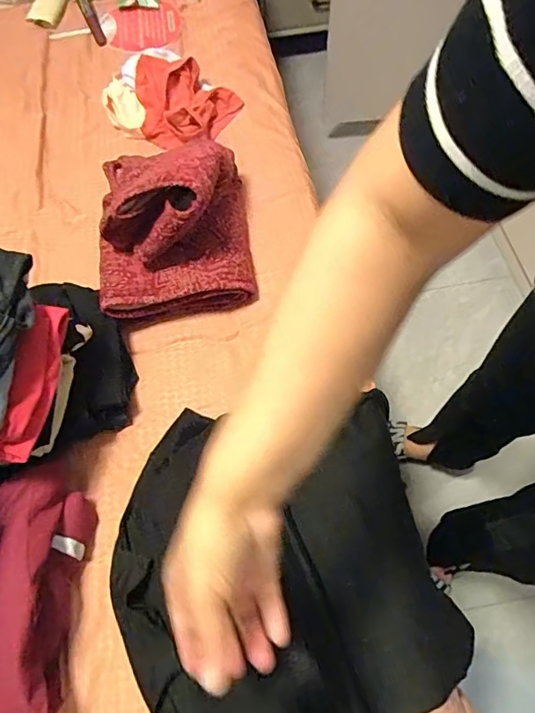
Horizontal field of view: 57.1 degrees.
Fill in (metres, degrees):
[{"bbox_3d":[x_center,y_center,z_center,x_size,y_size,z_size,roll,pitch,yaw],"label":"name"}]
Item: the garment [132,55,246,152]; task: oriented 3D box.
[{"bbox_3d":[-0.165,-0.545,1.028,0.207,0.059,0.211,-13,63,-3],"label":"garment"}]

